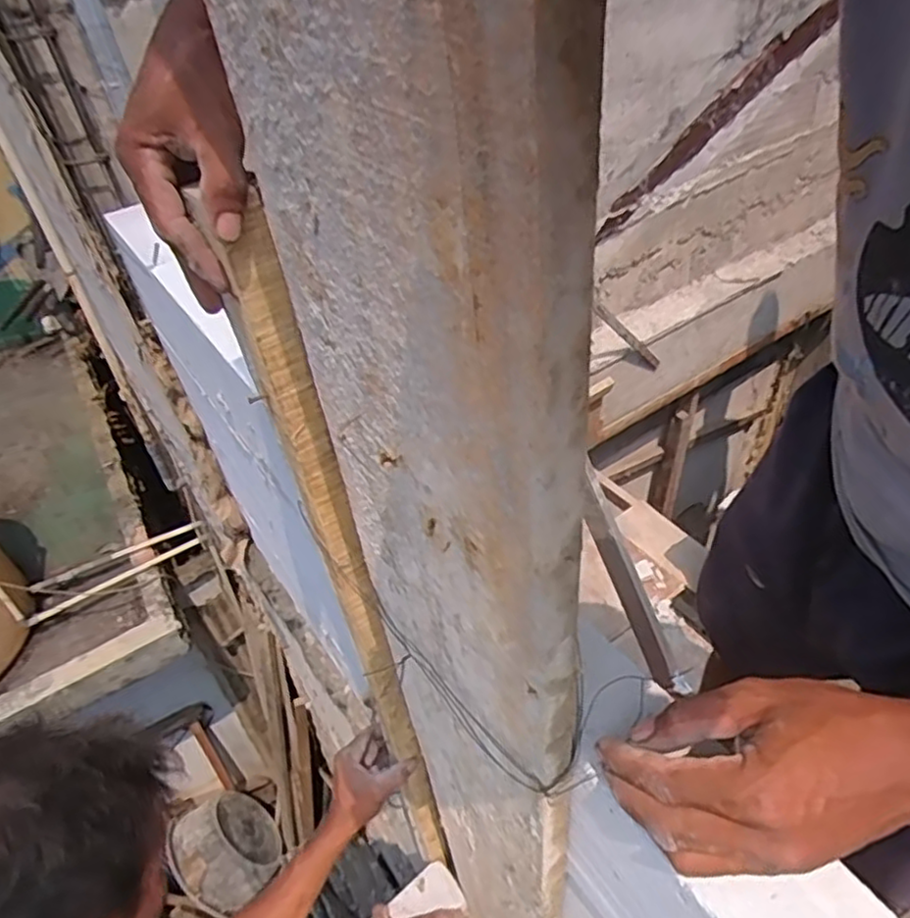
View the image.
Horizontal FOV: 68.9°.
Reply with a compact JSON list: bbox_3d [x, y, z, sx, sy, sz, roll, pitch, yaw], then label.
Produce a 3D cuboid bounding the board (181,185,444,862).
[{"bbox_3d":[-0.084,0.216,0.697,0.043,0.962,0.031,-8,41,0],"label":"board"}]

